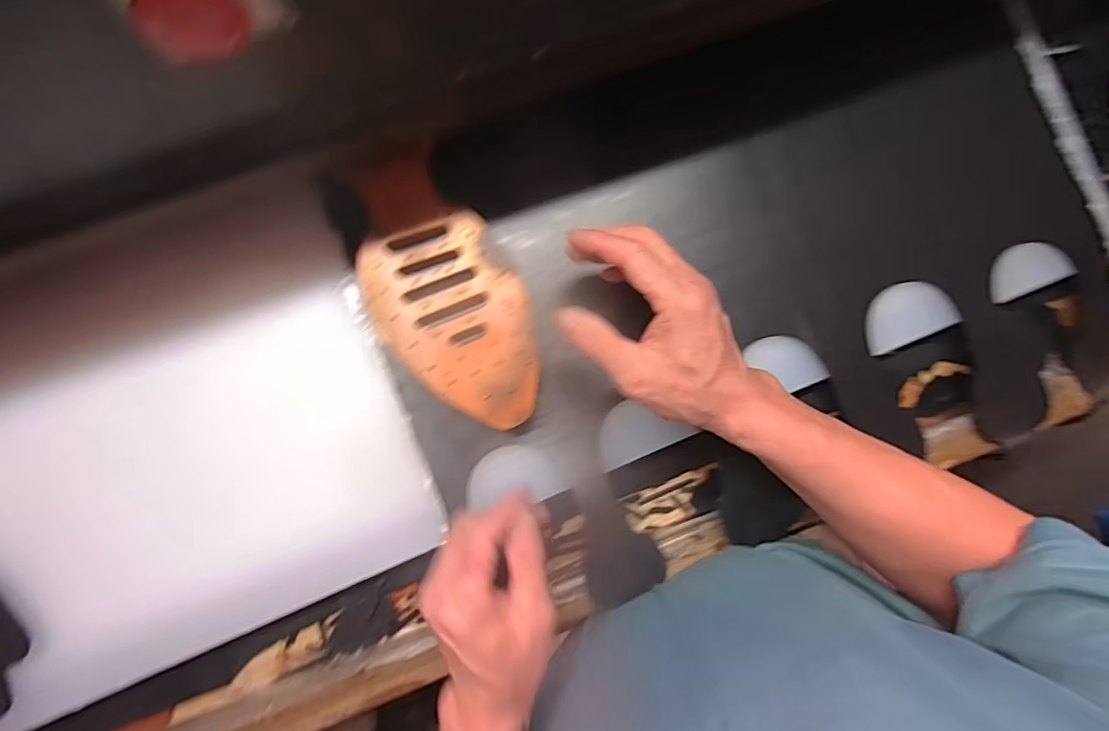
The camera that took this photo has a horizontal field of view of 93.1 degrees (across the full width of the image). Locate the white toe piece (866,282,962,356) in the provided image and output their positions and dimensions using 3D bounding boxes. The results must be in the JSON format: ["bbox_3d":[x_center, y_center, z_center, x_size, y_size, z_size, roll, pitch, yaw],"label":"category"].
[{"bbox_3d":[0.279,-0.041,0.419,0.073,0.015,0.046,-22,87,-4],"label":"white toe piece"}]

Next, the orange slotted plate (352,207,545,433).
[{"bbox_3d":[-0.066,-0.030,0.376,0.098,0.025,0.154,-33,88,-4],"label":"orange slotted plate"}]

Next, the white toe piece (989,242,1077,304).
[{"bbox_3d":[0.387,-0.079,0.426,0.073,0.010,0.040,-18,87,-3],"label":"white toe piece"}]

